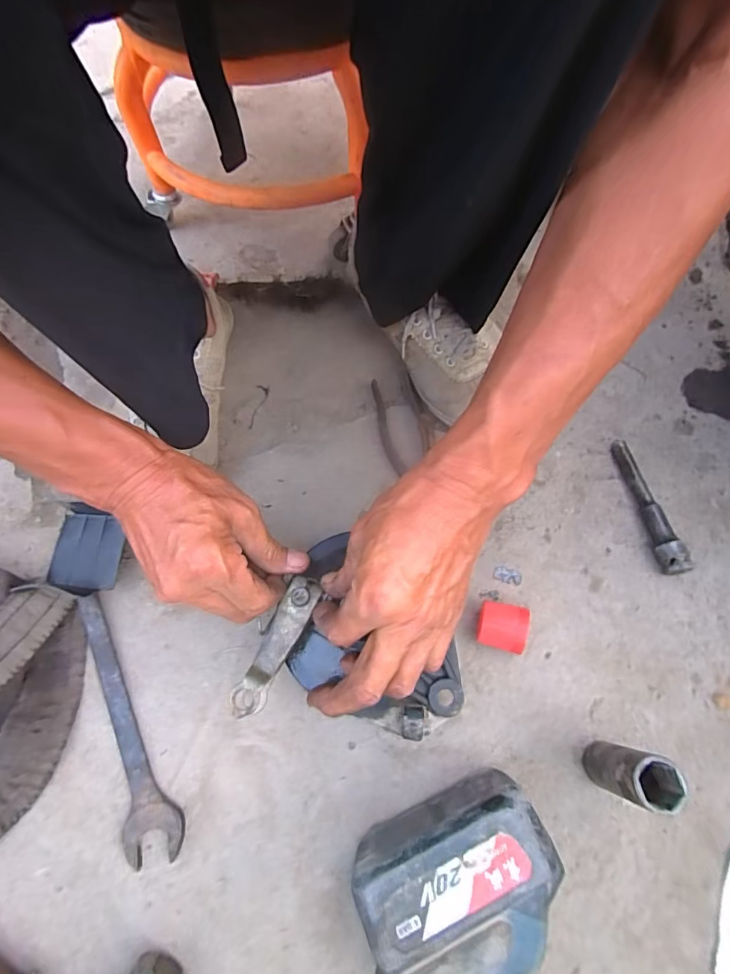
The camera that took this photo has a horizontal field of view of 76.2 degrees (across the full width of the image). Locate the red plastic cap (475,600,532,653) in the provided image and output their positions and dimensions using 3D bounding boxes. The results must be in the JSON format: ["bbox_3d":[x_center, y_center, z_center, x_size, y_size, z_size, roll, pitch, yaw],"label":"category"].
[{"bbox_3d":[0.103,0.108,0.356,0.035,0.034,0.032,10,68,7],"label":"red plastic cap"}]

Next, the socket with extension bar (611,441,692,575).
[{"bbox_3d":[0.239,0.013,0.393,0.018,0.022,0.124,-8,66,0],"label":"socket with extension bar"}]

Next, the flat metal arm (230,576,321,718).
[{"bbox_3d":[-0.061,0.109,0.322,0.023,0.009,0.097,23,72,12],"label":"flat metal arm"}]

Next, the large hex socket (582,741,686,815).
[{"bbox_3d":[0.166,0.181,0.295,0.027,0.080,0.028,13,68,9],"label":"large hex socket"}]

